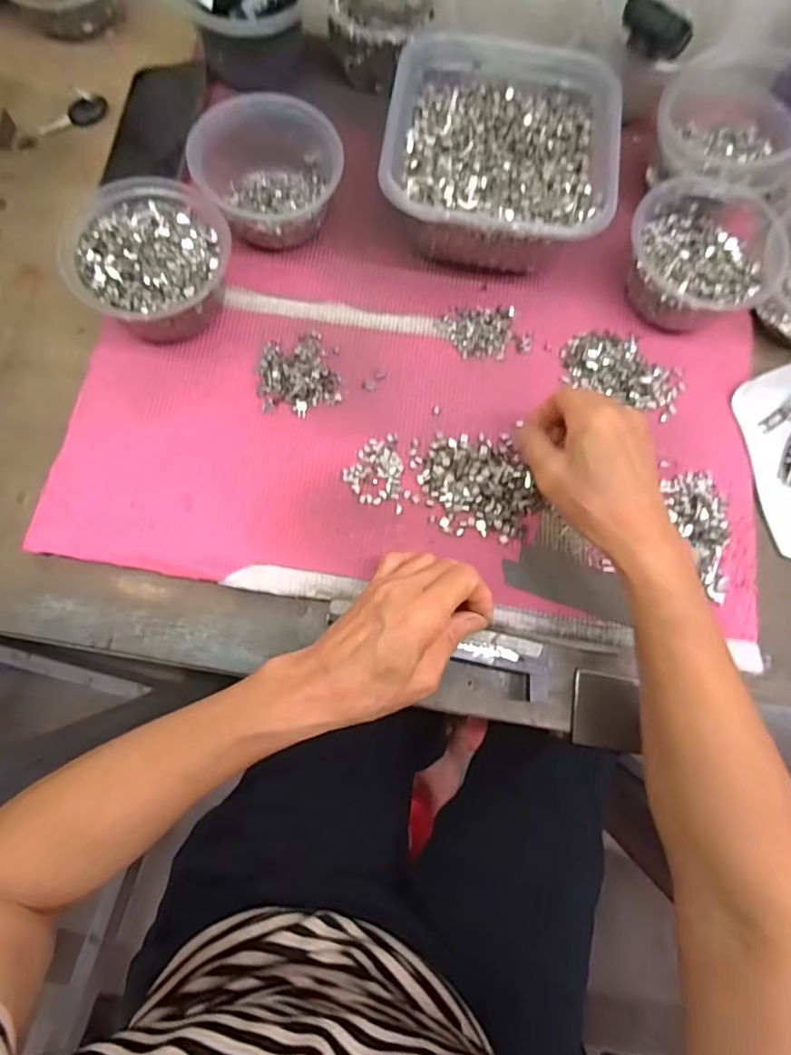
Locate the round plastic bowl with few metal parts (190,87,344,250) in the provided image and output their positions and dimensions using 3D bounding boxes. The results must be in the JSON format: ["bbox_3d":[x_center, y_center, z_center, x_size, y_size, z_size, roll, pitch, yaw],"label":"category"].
[{"bbox_3d":[-0.100,-0.277,0.437,0.102,0.073,0.093,0,76,-2],"label":"round plastic bowl with few metal parts"}]

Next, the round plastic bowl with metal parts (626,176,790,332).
[{"bbox_3d":[0.240,-0.215,0.439,0.113,0.059,0.111,0,76,-2],"label":"round plastic bowl with metal parts"}]

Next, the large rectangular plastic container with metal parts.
[{"bbox_3d":[0.081,-0.298,0.446,0.170,0.075,0.179,9,76,0],"label":"large rectangular plastic container with metal parts"}]

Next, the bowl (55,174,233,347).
[{"bbox_3d":[-0.181,-0.198,0.417,0.111,0.060,0.110,0,76,-2],"label":"bowl"}]

